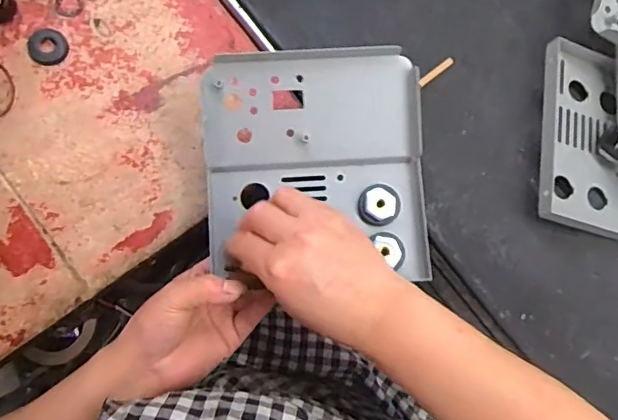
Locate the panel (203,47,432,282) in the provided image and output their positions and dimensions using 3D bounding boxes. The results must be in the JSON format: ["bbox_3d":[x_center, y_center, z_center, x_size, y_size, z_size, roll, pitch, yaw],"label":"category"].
[{"bbox_3d":[0.005,-0.035,0.414,0.157,0.043,0.156,-2,77,-2],"label":"panel"}]

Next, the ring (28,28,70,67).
[{"bbox_3d":[-0.219,-0.137,0.471,0.035,0.004,0.030,42,74,4],"label":"ring"}]

